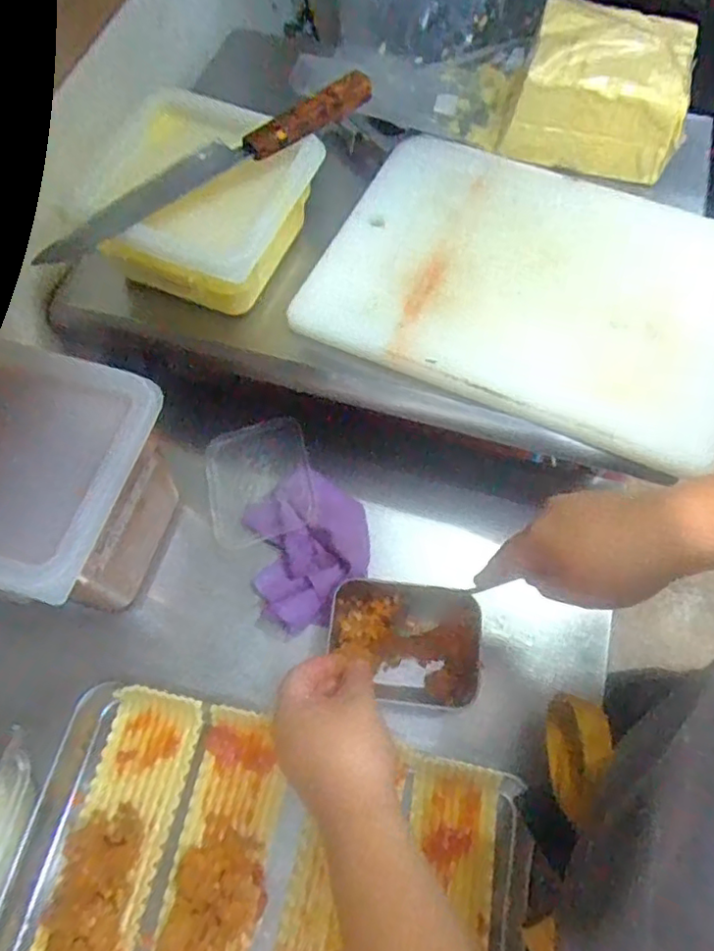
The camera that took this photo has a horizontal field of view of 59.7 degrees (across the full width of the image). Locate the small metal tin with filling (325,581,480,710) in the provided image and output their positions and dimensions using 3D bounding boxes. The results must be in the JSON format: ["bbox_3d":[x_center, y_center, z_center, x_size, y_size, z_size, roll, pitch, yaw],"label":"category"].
[{"bbox_3d":[0.046,0.155,0.576,0.140,0.032,0.104,5,69,2],"label":"small metal tin with filling"}]

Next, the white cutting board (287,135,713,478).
[{"bbox_3d":[0.173,-0.190,0.613,0.402,0.029,0.297,20,70,8],"label":"white cutting board"}]

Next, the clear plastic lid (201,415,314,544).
[{"bbox_3d":[-0.104,0.002,0.644,0.106,0.011,0.125,-11,64,-3],"label":"clear plastic lid"}]

